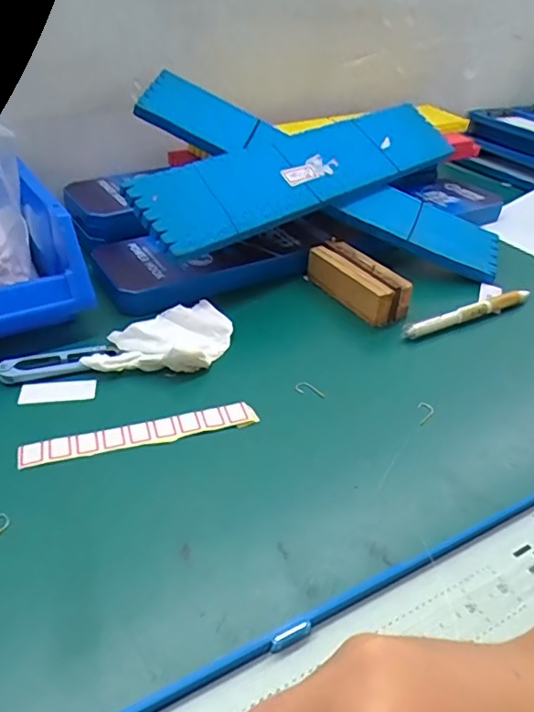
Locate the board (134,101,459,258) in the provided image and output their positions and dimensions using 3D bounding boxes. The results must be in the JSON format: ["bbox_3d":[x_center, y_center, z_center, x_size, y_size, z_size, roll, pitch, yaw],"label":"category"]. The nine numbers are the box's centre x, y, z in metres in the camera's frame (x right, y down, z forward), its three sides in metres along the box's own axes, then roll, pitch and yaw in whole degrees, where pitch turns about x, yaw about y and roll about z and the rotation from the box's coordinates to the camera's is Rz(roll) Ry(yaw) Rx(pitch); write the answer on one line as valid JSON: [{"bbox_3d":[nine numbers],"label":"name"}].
[{"bbox_3d":[0.043,-0.171,0.489,0.353,0.011,0.085,-26,72,-30],"label":"board"}]

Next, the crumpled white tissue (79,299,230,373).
[{"bbox_3d":[-0.072,-0.011,0.385,0.108,0.020,0.064,-23,44,-30],"label":"crumpled white tissue"}]

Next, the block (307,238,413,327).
[{"bbox_3d":[0.074,-0.062,0.451,0.034,0.038,0.092,-20,43,-28],"label":"block"}]

